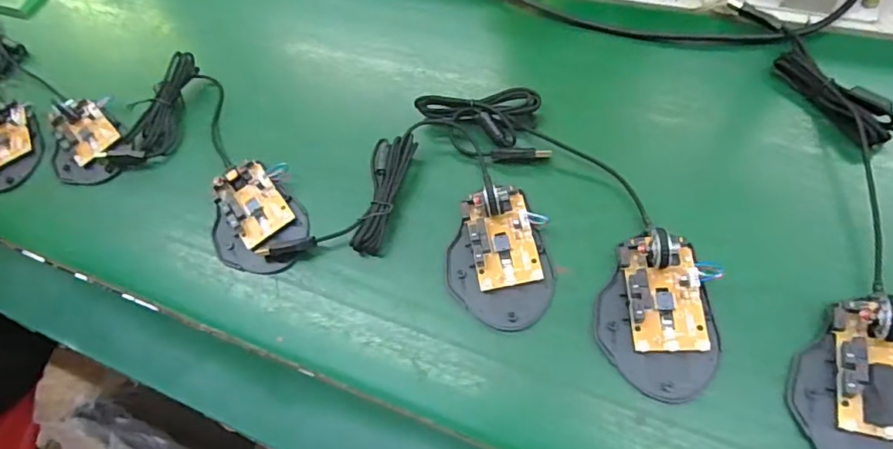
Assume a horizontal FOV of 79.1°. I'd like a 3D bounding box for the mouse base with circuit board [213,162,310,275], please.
[{"bbox_3d":[-0.155,-0.002,0.439,0.095,0.017,0.072,43,75,13],"label":"mouse base with circuit board"}]

